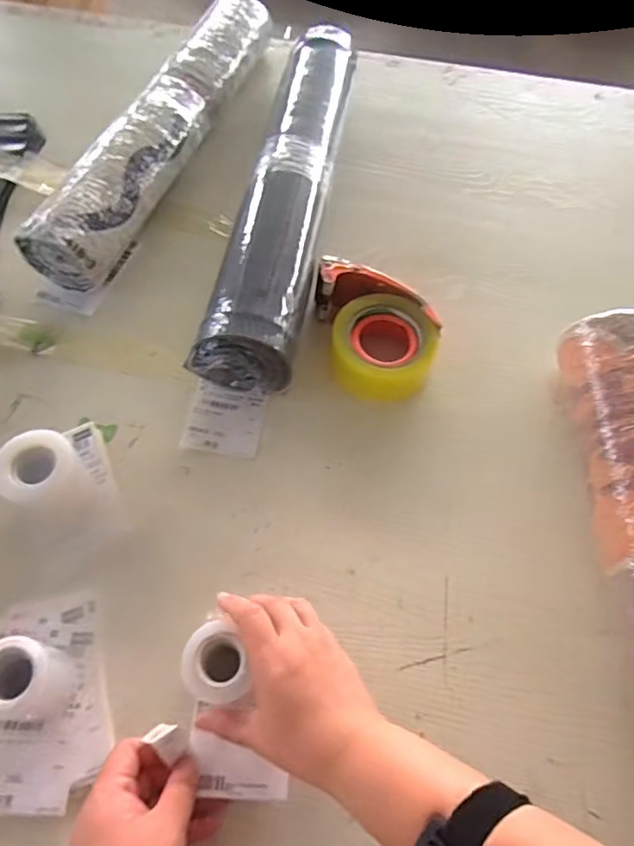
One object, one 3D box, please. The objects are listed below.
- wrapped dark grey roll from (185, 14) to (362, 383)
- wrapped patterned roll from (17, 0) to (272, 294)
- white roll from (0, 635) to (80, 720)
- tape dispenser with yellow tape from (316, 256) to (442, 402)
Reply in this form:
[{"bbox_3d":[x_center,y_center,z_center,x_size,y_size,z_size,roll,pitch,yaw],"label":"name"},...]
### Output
[{"bbox_3d":[-0.030,-0.303,0.690,0.103,0.089,0.602,9,59,2],"label":"wrapped dark grey roll"},{"bbox_3d":[-0.195,-0.409,0.741,0.096,0.083,0.581,17,60,6],"label":"wrapped patterned roll"},{"bbox_3d":[-0.216,0.191,0.408,0.049,0.072,0.049,1,60,-2],"label":"white roll"},{"bbox_3d":[0.070,-0.103,0.601,0.120,0.054,0.163,-9,61,-8],"label":"tape dispenser with yellow tape"}]

